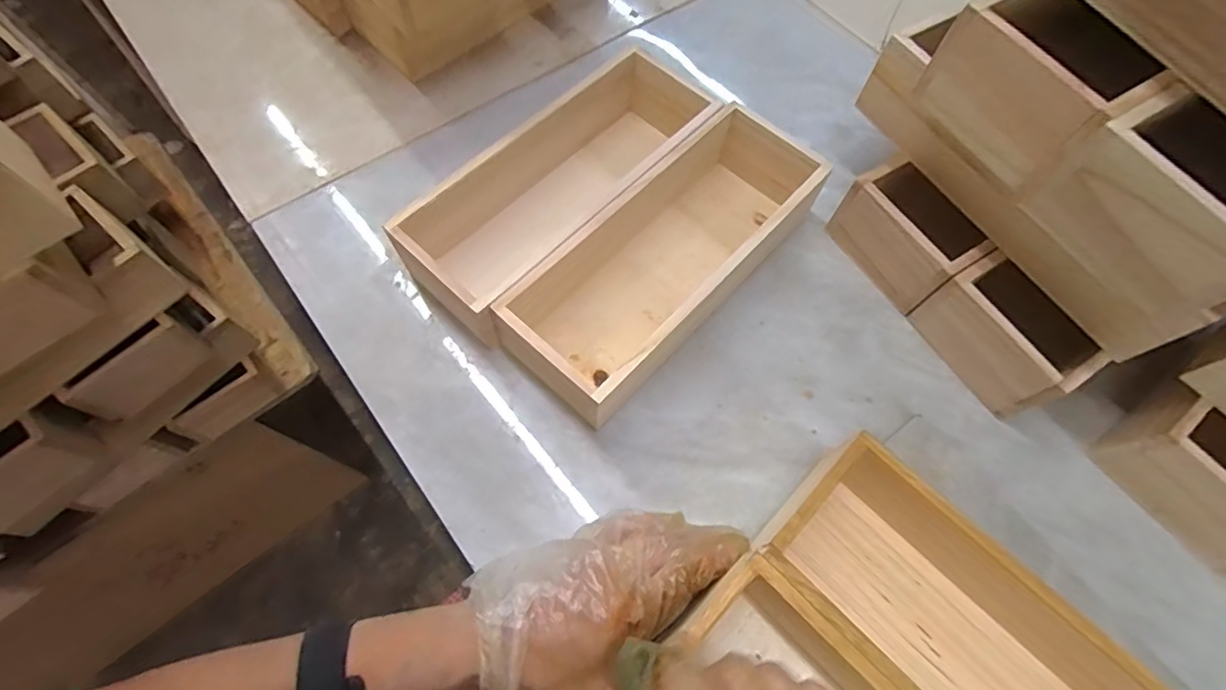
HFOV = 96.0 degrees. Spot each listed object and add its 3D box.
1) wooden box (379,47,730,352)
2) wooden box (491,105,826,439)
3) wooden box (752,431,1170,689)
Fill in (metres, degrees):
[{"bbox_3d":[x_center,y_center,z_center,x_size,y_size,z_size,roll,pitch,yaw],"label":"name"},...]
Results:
[{"bbox_3d":[-0.026,-0.135,0.451,0.102,0.070,0.297,41,69,14],"label":"wooden box"},{"bbox_3d":[0.043,-0.067,0.422,0.103,0.070,0.265,41,69,14],"label":"wooden box"},{"bbox_3d":[0.206,0.183,0.311,0.259,0.077,0.097,43,70,15],"label":"wooden box"}]

